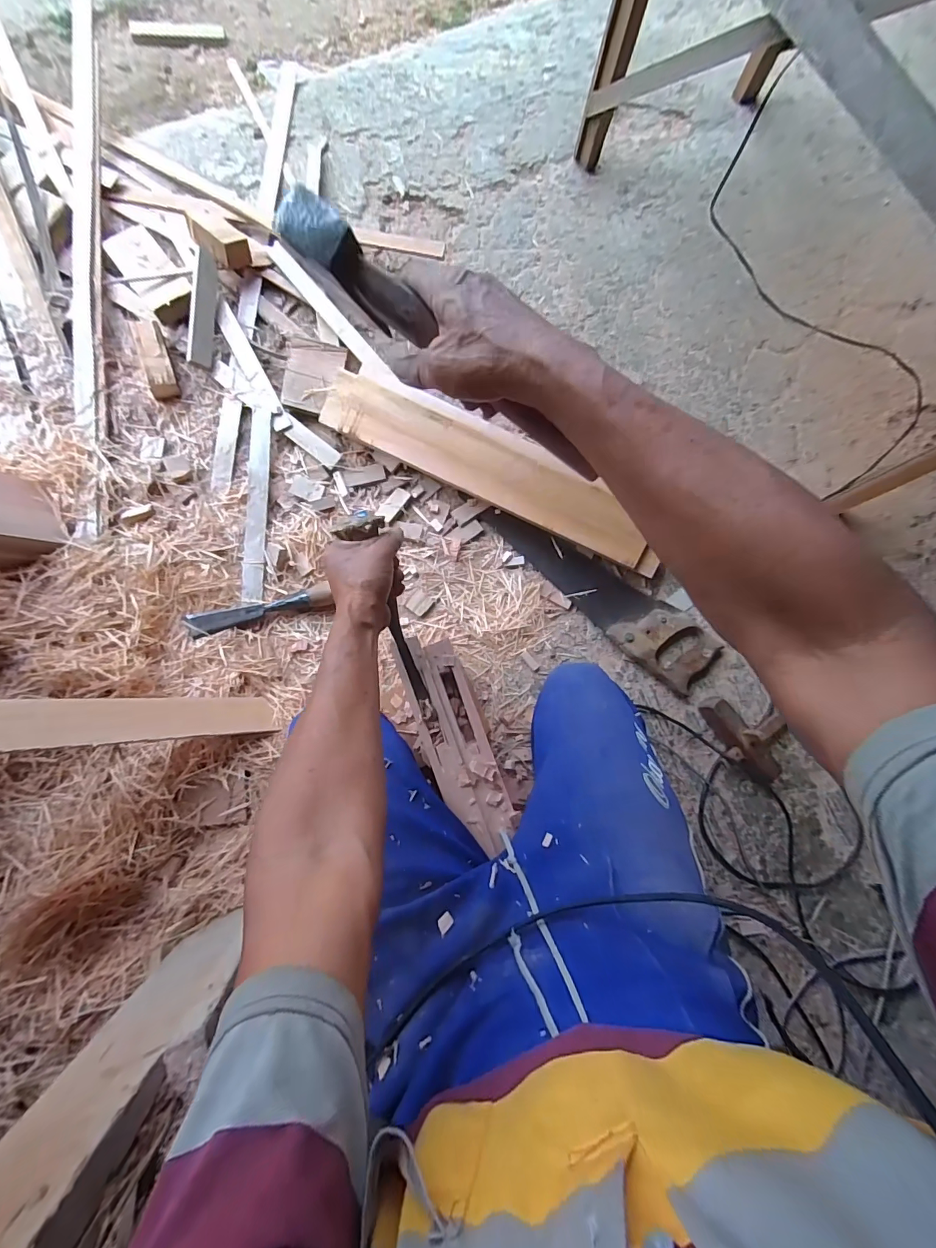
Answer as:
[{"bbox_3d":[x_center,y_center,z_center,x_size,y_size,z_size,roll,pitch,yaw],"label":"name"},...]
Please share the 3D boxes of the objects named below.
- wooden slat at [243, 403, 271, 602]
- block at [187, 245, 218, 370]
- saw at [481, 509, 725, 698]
[{"bbox_3d":[-0.351,-0.200,0.729,0.039,0.009,0.333,-2,83,6],"label":"wooden slat"},{"bbox_3d":[-0.454,-0.540,0.755,0.038,0.023,0.186,7,95,0],"label":"block"},{"bbox_3d":[0.222,-0.058,0.766,0.444,0.026,0.111,38,79,3],"label":"saw"}]

